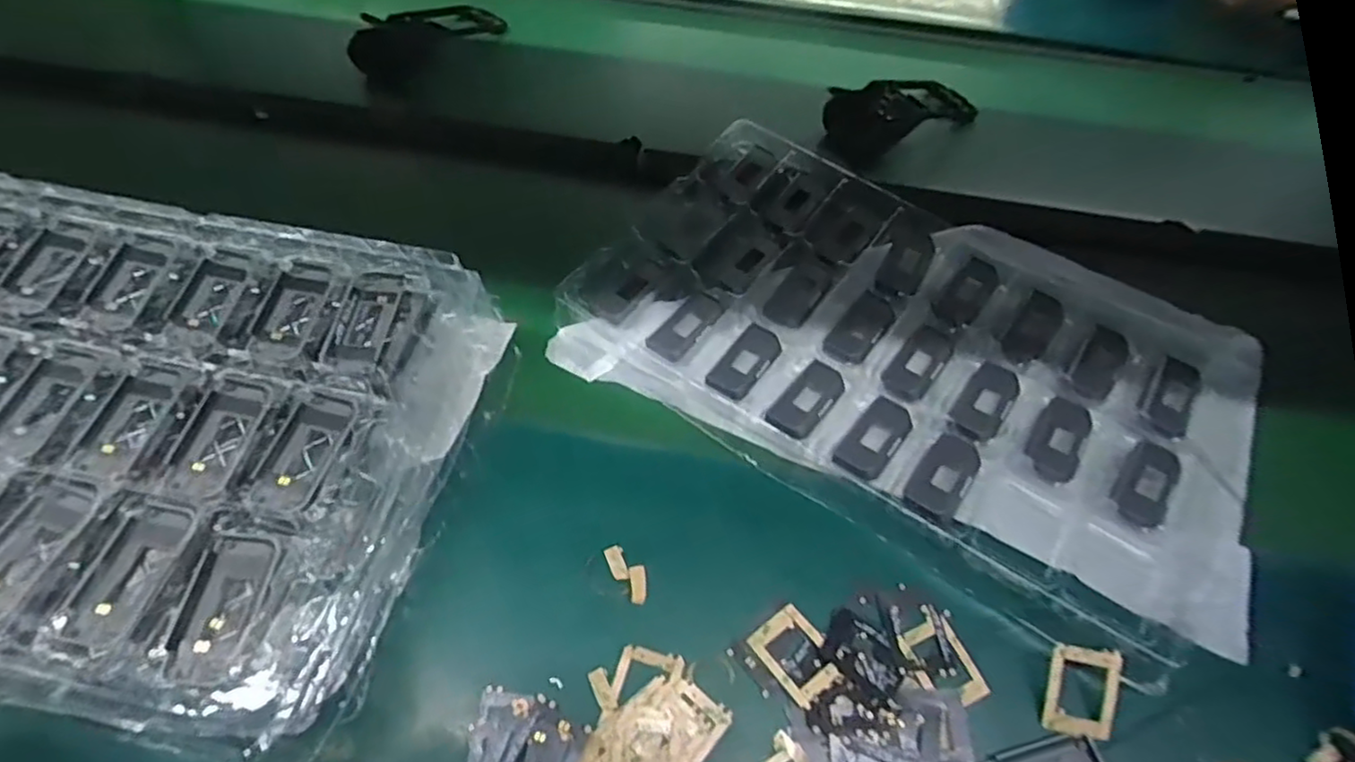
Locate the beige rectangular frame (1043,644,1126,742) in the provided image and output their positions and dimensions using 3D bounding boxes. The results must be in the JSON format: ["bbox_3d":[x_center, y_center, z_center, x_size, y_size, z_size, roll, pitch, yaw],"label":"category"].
[{"bbox_3d":[0.252,0.192,0.427,0.040,0.008,0.053,10,86,9],"label":"beige rectangular frame"}]

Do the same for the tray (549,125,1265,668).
[{"bbox_3d":[0.198,-0.038,0.575,0.524,0.032,0.331,28,59,15],"label":"tray"}]

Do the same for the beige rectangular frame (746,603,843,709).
[{"bbox_3d":[0.077,0.174,0.440,0.040,0.008,0.053,-32,64,-22],"label":"beige rectangular frame"}]

